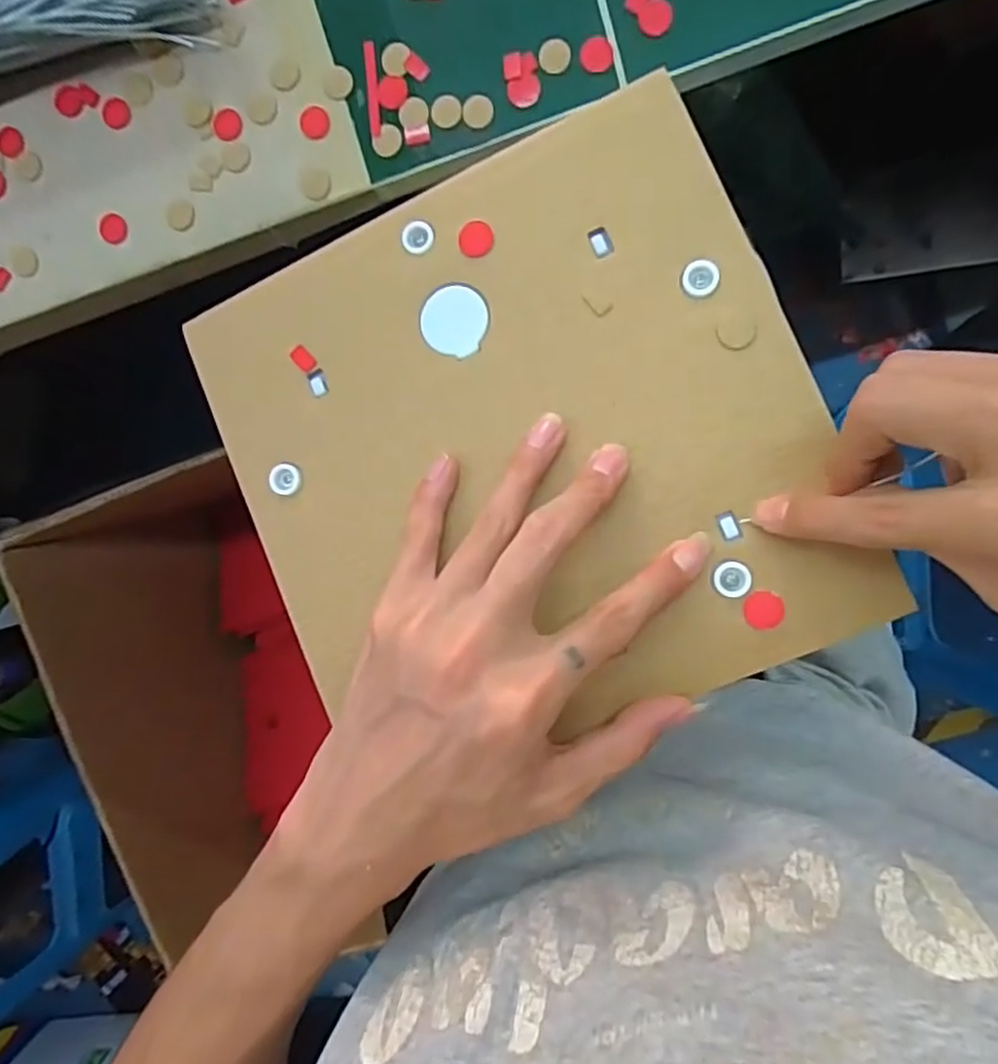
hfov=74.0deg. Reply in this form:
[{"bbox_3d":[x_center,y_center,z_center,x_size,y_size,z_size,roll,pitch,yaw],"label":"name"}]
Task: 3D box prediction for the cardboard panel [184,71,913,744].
[{"bbox_3d":[0.006,-0.032,0.252,0.216,0.009,0.215,-23,86,9],"label":"cardboard panel"}]

